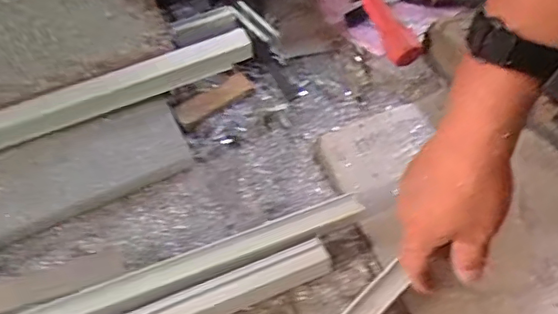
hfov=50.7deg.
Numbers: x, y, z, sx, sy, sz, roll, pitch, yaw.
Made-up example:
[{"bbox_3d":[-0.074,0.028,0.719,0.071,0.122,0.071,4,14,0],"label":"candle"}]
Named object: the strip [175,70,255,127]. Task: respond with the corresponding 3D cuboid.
[{"bbox_3d":[-0.070,-0.063,0.631,0.090,0.007,0.023,-32,100,-12],"label":"strip"}]

